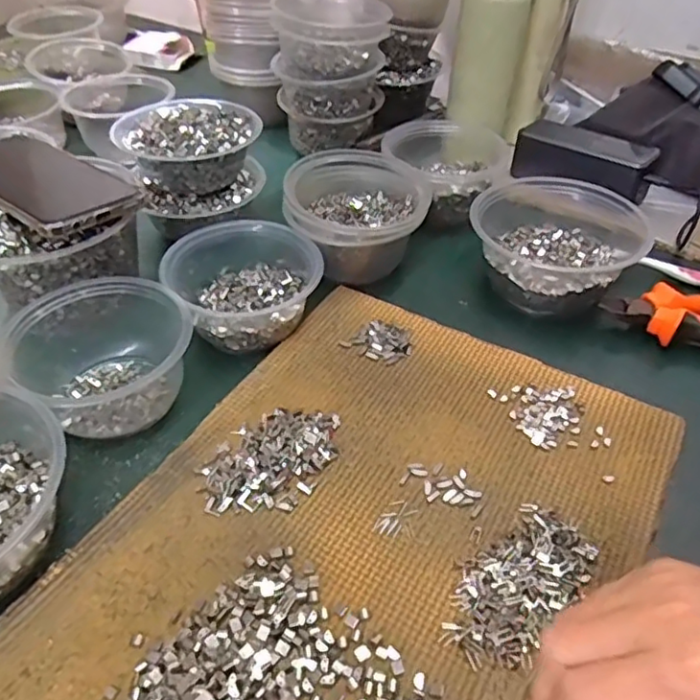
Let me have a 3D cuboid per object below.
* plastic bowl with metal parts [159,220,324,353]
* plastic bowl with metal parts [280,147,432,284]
[{"bbox_3d":[-0.080,-0.054,0.468,0.100,0.055,0.105,0,43,0],"label":"plastic bowl with metal parts"},{"bbox_3d":[0.007,-0.111,0.515,0.113,0.072,0.116,6,44,6],"label":"plastic bowl with metal parts"}]

